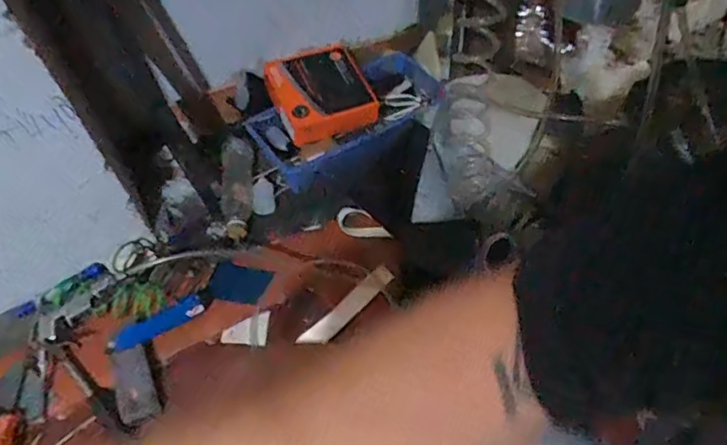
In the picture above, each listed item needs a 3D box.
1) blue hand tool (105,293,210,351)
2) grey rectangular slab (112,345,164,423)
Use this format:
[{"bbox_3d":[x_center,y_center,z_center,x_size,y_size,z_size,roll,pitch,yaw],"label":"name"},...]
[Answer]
[{"bbox_3d":[-0.282,0.140,0.778,0.148,0.012,0.031,-27,55,-32],"label":"blue hand tool"},{"bbox_3d":[-0.293,0.209,0.715,0.048,0.024,0.096,-23,56,-13],"label":"grey rectangular slab"}]

